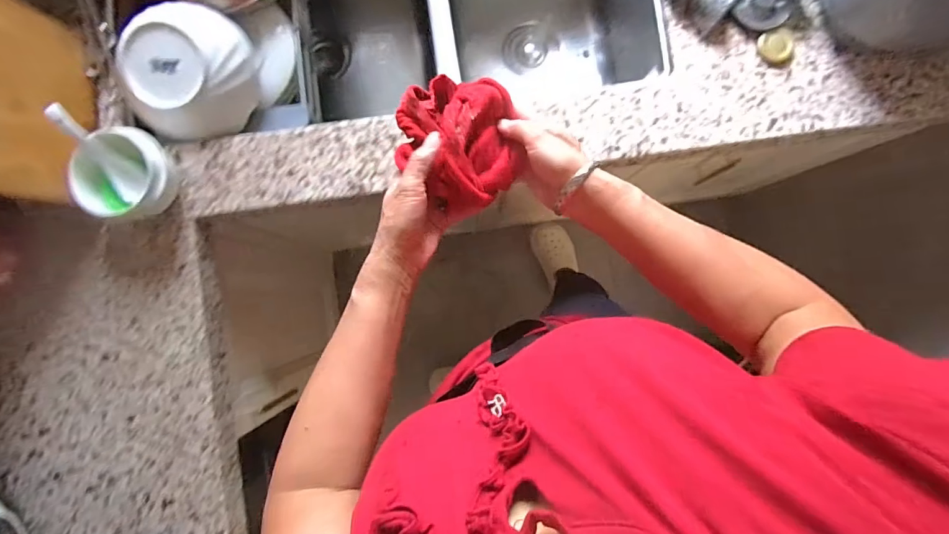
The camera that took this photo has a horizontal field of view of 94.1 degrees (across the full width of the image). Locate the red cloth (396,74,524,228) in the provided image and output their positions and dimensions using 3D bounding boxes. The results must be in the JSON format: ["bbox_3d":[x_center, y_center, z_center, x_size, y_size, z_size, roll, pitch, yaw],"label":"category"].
[{"bbox_3d":[-0.014,-0.127,0.440,0.118,0.065,0.131,-39,88,-3],"label":"red cloth"}]

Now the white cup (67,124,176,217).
[{"bbox_3d":[-0.442,-0.116,0.571,0.104,0.072,0.106,0,86,-1],"label":"white cup"}]

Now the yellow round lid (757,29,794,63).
[{"bbox_3d":[0.428,-0.312,0.624,0.050,0.007,0.046,0,86,-1],"label":"yellow round lid"}]

